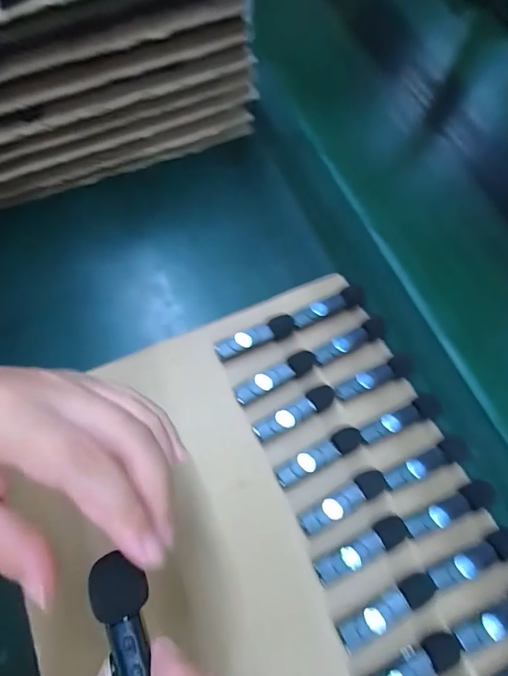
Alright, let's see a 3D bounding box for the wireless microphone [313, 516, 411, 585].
[{"bbox_3d":[0.069,0.135,0.256,0.063,0.011,0.017,-22,70,-11],"label":"wireless microphone"}]

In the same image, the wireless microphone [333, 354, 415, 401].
[{"bbox_3d":[0.091,0.030,0.301,0.064,0.010,0.015,-20,70,-10],"label":"wireless microphone"}]

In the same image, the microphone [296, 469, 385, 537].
[{"bbox_3d":[0.059,0.110,0.269,0.063,0.012,0.016,-25,71,-12],"label":"microphone"}]

